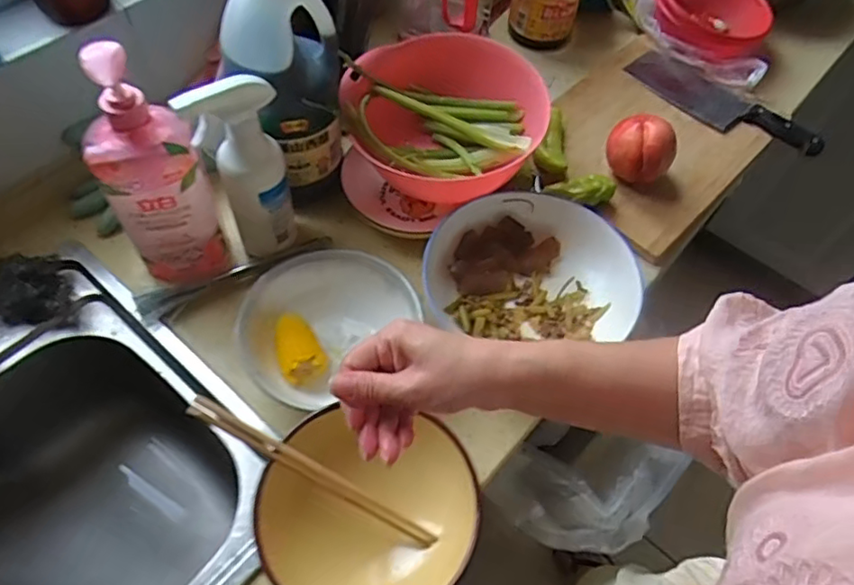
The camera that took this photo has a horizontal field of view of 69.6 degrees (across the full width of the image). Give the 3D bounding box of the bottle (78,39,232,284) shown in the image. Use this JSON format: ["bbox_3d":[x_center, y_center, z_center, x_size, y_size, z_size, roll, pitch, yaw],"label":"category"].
[{"bbox_3d":[-0.263,-0.112,0.586,0.096,0.261,0.079,-28,64,-20],"label":"bottle"}]

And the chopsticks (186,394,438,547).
[{"bbox_3d":[-0.094,0.151,0.516,0.233,0.017,0.015,31,60,-4],"label":"chopsticks"}]

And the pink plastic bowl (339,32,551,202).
[{"bbox_3d":[0.016,-0.195,0.691,0.213,0.120,0.157,-1,58,-5],"label":"pink plastic bowl"}]

